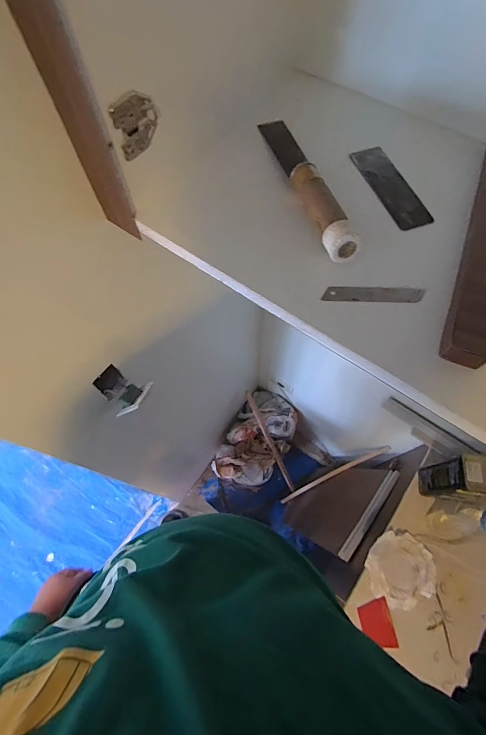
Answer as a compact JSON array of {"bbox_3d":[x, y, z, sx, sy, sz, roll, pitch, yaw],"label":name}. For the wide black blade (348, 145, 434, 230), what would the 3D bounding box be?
[{"bbox_3d":[0.172,-0.210,0.412,0.043,0.009,0.128,-18,66,-7],"label":"wide black blade"}]

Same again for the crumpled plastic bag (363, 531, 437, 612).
[{"bbox_3d":[0.414,0.527,0.918,0.161,0.045,0.166,-12,67,-3],"label":"crumpled plastic bag"}]

